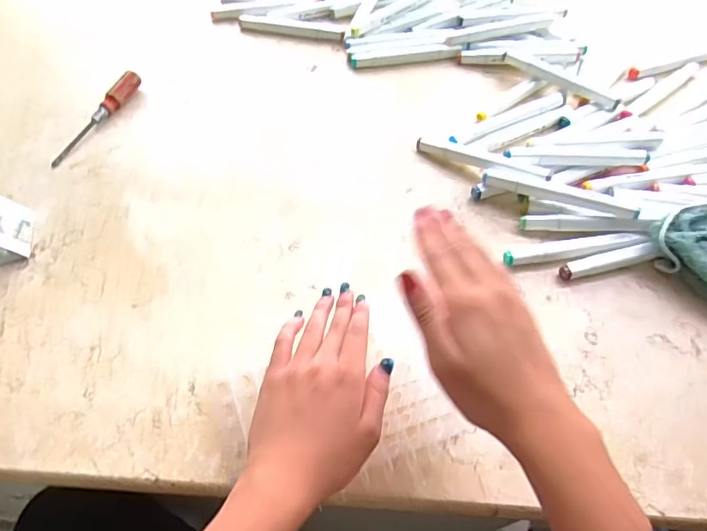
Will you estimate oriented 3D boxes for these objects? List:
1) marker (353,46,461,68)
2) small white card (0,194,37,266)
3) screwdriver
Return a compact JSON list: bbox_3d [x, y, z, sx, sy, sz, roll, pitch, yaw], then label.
[{"bbox_3d":[0.070,-0.277,0.676,0.145,0.013,0.019,-6,57,-5],"label":"marker"},{"bbox_3d":[-0.343,-0.037,0.498,0.046,0.035,0.068,-6,57,-5],"label":"small white card"},{"bbox_3d":[-0.304,-0.177,0.599,0.021,0.023,0.155,23,59,14],"label":"screwdriver"}]

